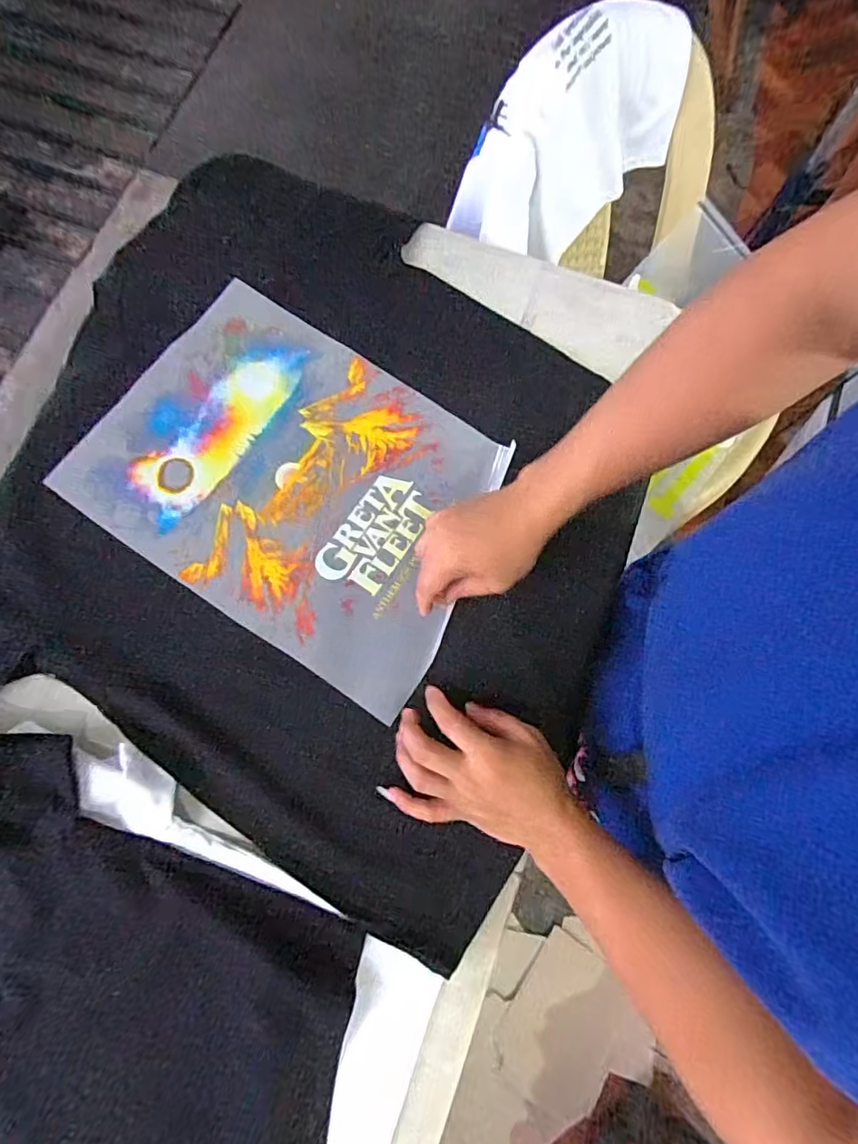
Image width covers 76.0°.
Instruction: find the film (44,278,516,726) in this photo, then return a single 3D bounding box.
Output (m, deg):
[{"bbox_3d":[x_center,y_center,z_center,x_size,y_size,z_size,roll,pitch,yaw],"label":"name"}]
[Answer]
[{"bbox_3d":[-0.126,-0.098,0.553,0.404,0.011,0.302,33,78,7],"label":"film"}]

